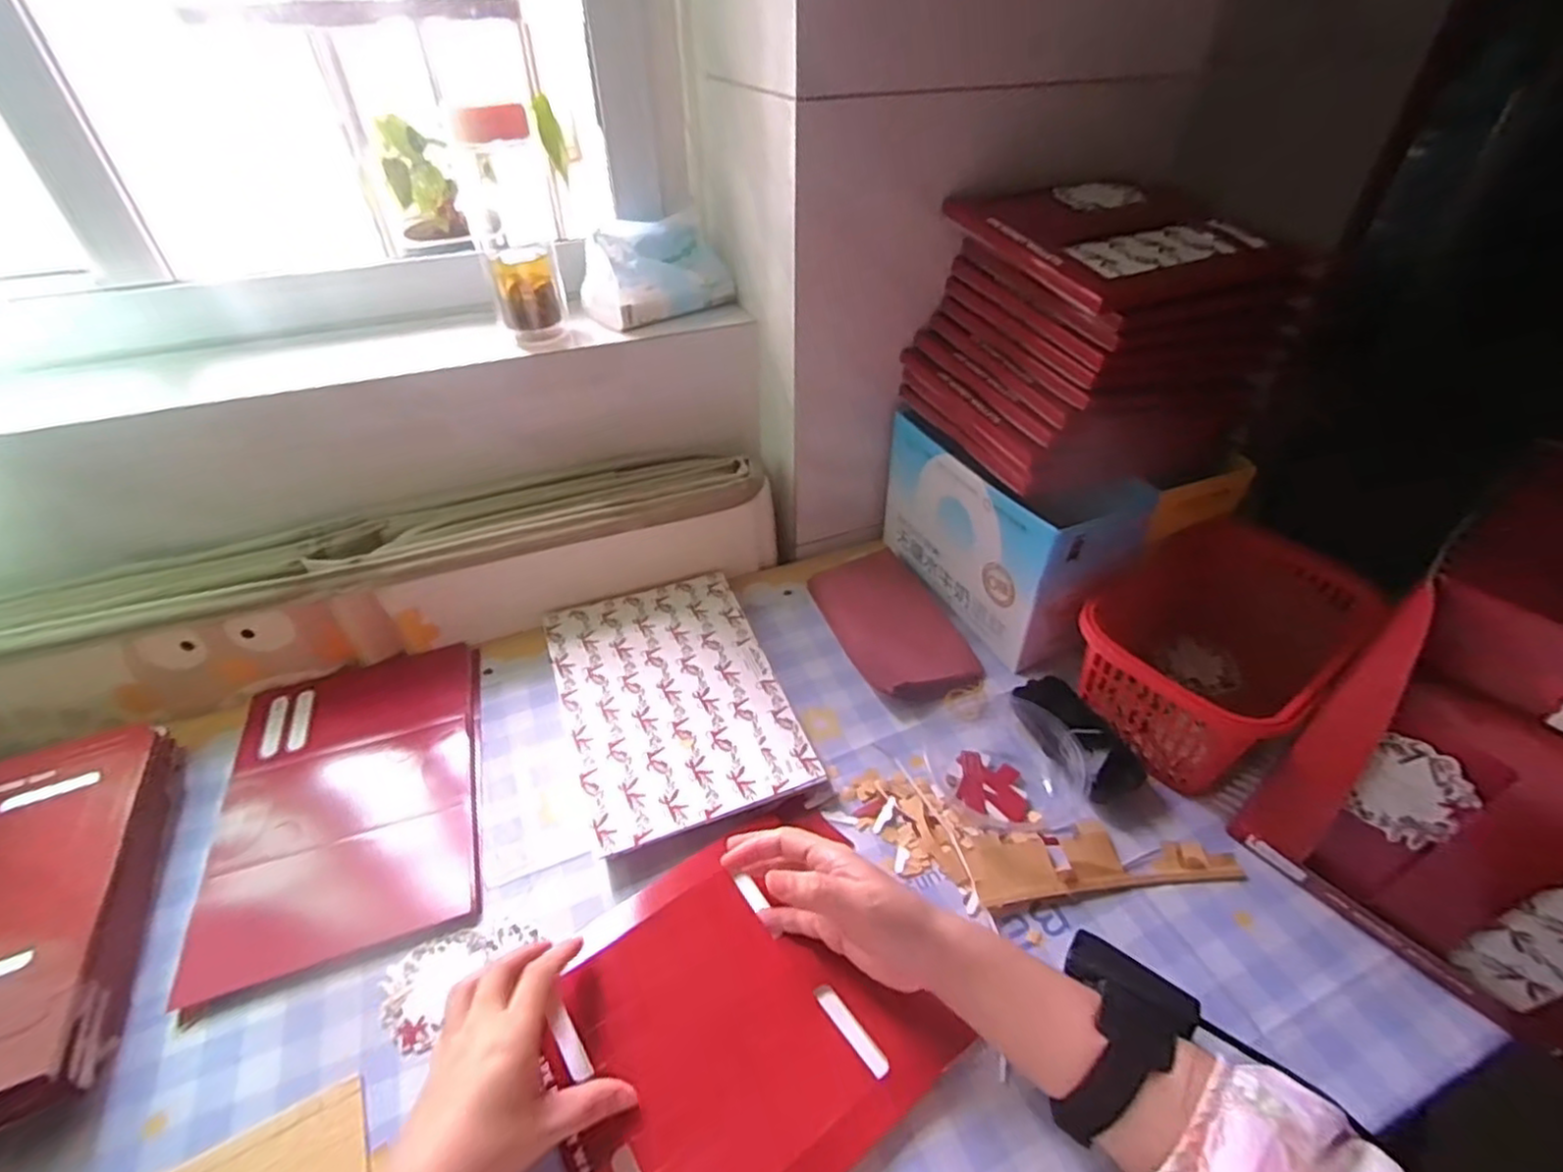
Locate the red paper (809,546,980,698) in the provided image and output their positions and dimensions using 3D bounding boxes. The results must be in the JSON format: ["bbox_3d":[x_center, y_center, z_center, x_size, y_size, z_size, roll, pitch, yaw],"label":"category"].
[{"bbox_3d":[0.109,0.031,0.671,0.111,0.022,0.189,-14,43,-15],"label":"red paper"}]

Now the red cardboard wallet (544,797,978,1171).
[{"bbox_3d":[-0.024,0.253,0.416,0.224,0.010,0.191,-26,47,-27],"label":"red cardboard wallet"}]

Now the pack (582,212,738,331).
[{"bbox_3d":[-0.117,-0.306,0.670,0.130,0.075,0.077,-28,48,-28],"label":"pack"}]

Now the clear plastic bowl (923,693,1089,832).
[{"bbox_3d":[0.170,0.131,0.540,0.108,0.037,0.124,-8,41,-9],"label":"clear plastic bowl"}]

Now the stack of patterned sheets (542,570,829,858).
[{"bbox_3d":[-0.095,0.092,0.598,0.172,0.018,0.260,-15,43,-16],"label":"stack of patterned sheets"}]

